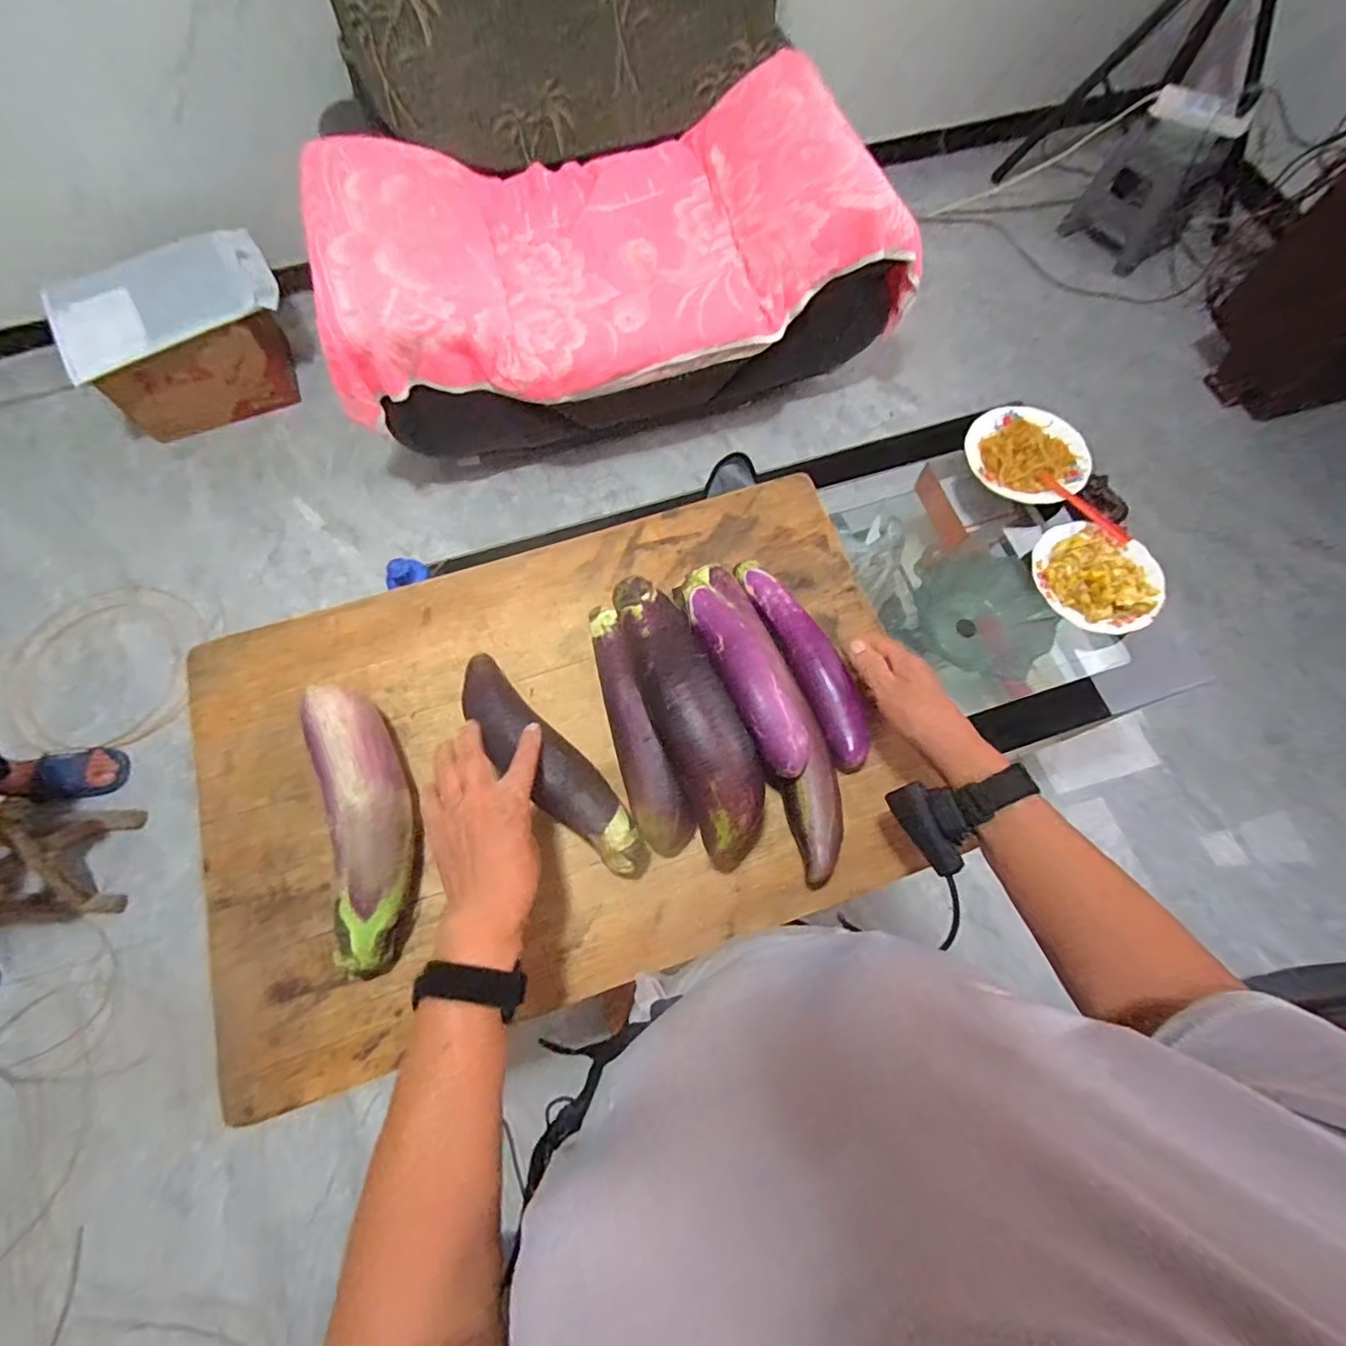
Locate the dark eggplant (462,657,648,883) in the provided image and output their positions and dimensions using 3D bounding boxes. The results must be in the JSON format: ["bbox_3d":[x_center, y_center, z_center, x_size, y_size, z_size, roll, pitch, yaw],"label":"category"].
[{"bbox_3d":[-0.112,0.080,0.533,0.053,0.051,0.242,-41,74,-14],"label":"dark eggplant"}]

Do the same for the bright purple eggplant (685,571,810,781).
[{"bbox_3d":[0.058,-0.007,0.518,0.050,0.046,0.206,-20,70,-7],"label":"bright purple eggplant"}]

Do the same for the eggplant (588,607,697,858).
[{"bbox_3d":[-0.039,0.045,0.537,0.044,0.065,0.229,-20,70,-7],"label":"eggplant"}]

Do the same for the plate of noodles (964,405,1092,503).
[{"bbox_3d":[0.618,-0.383,1.048,0.171,0.035,0.201,-24,71,-8],"label":"plate of noodles"}]

